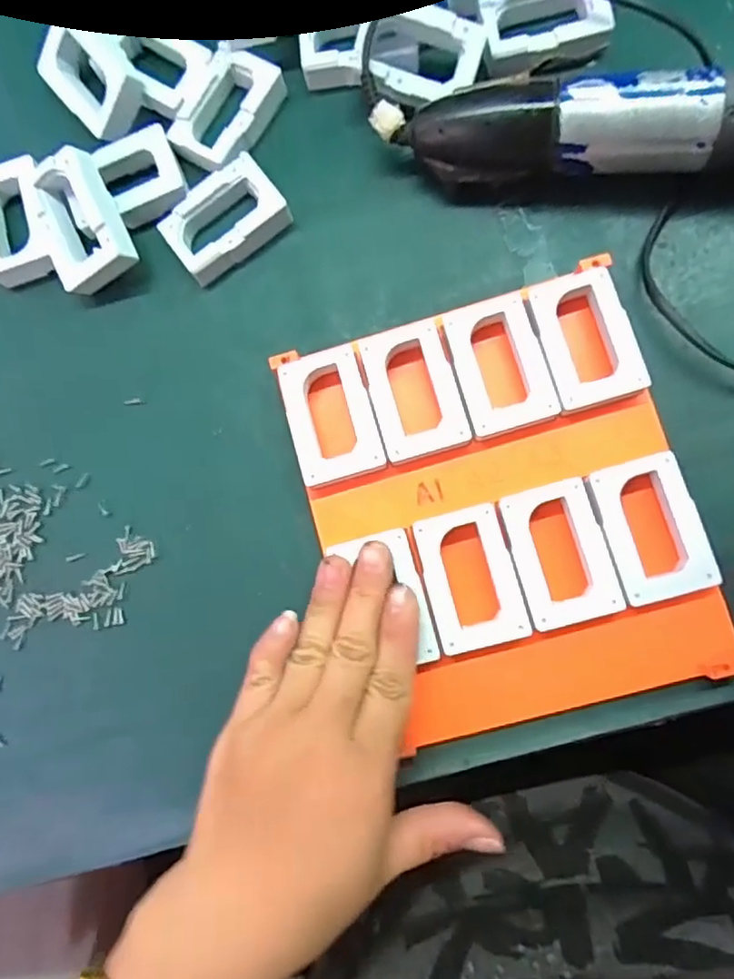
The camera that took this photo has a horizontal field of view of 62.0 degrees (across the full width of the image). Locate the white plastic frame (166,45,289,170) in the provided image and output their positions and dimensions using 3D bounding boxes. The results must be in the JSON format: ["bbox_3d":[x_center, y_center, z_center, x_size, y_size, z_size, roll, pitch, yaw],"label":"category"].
[{"bbox_3d":[-0.073,-0.197,0.321,0.038,0.015,0.061,31,87,9],"label":"white plastic frame"}]

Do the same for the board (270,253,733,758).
[{"bbox_3d":[0.059,0.009,0.278,0.161,0.020,0.185,-14,81,5],"label":"board"}]

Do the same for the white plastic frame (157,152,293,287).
[{"bbox_3d":[-0.072,-0.137,0.315,0.060,0.020,0.038,-39,80,1],"label":"white plastic frame"}]

